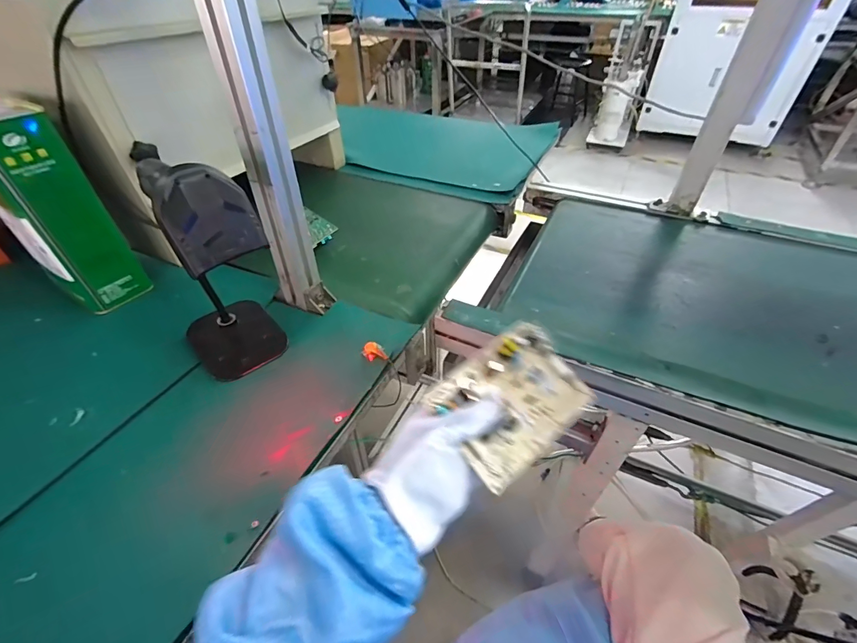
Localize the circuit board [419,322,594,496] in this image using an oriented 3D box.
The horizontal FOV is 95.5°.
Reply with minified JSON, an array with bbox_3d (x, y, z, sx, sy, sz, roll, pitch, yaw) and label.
[{"bbox_3d":[0.079,0.068,0.355,0.137,0.024,0.100,-34,77,-24],"label":"circuit board"}]

